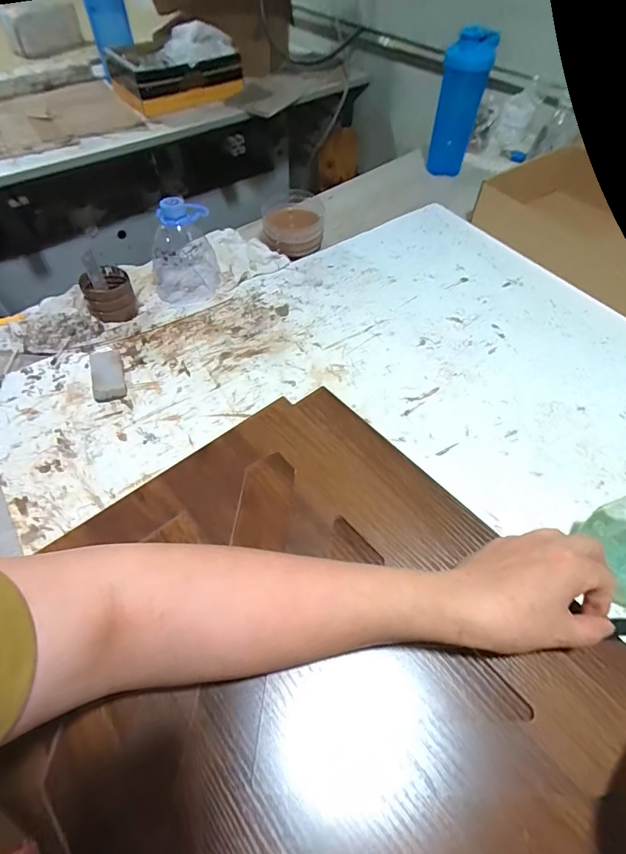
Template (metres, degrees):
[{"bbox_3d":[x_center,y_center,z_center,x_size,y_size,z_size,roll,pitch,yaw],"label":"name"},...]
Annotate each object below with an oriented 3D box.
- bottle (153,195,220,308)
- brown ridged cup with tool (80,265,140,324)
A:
[{"bbox_3d":[-0.187,-0.252,0.607,0.094,0.125,0.090,-13,57,-12],"label":"bottle"},{"bbox_3d":[-0.286,-0.184,0.600,0.062,0.055,0.065,-21,59,-16],"label":"brown ridged cup with tool"}]

